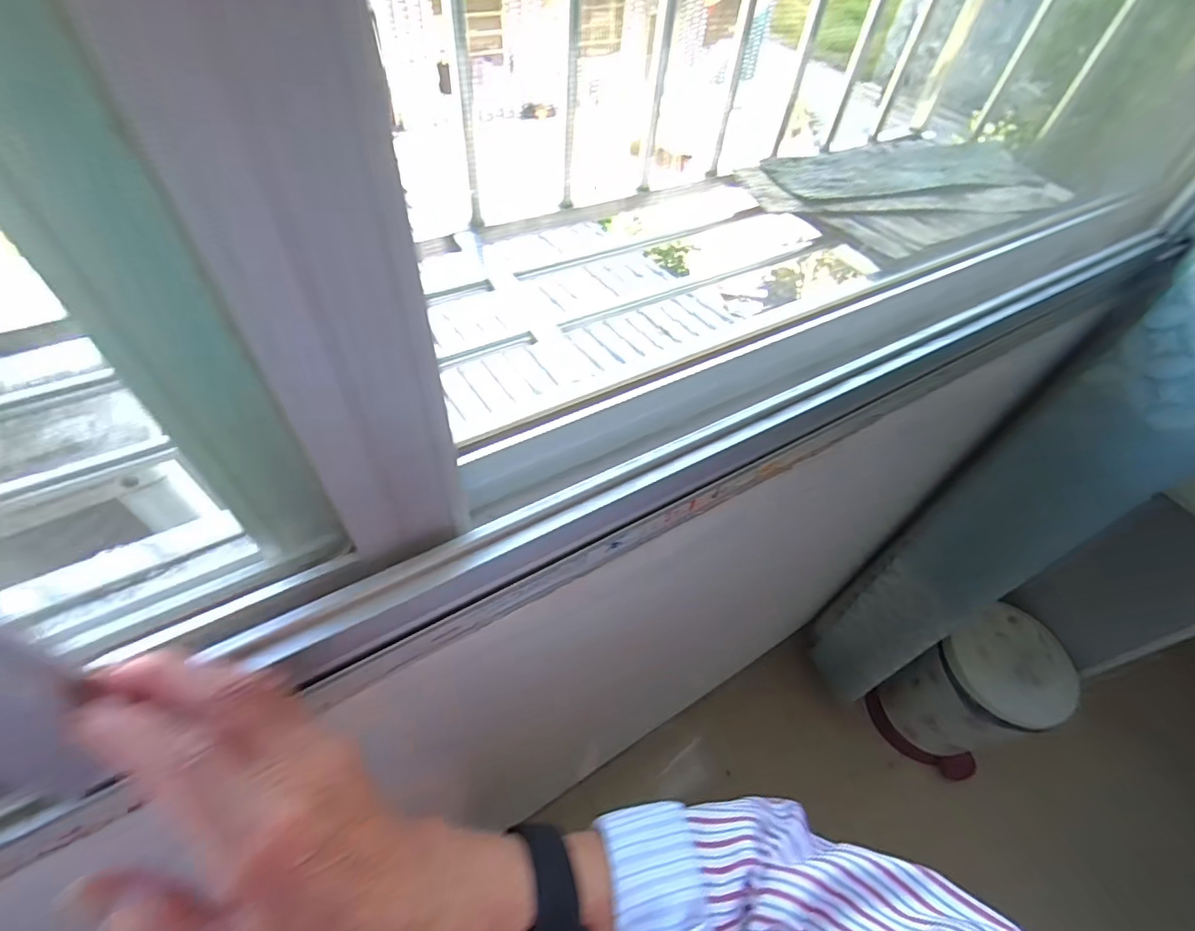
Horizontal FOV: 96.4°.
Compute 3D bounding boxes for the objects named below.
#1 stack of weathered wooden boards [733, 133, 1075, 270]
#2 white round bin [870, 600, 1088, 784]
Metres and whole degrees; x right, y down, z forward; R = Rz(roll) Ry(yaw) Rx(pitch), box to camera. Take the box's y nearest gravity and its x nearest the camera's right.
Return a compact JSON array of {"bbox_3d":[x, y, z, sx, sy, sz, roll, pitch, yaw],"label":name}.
[{"bbox_3d":[0.411,-0.373,0.701,0.444,0.032,0.265,-26,59,-23],"label":"stack of weathered wooden boards"},{"bbox_3d":[0.790,0.498,1.135,0.218,0.370,0.246,-14,55,-16],"label":"white round bin"}]

